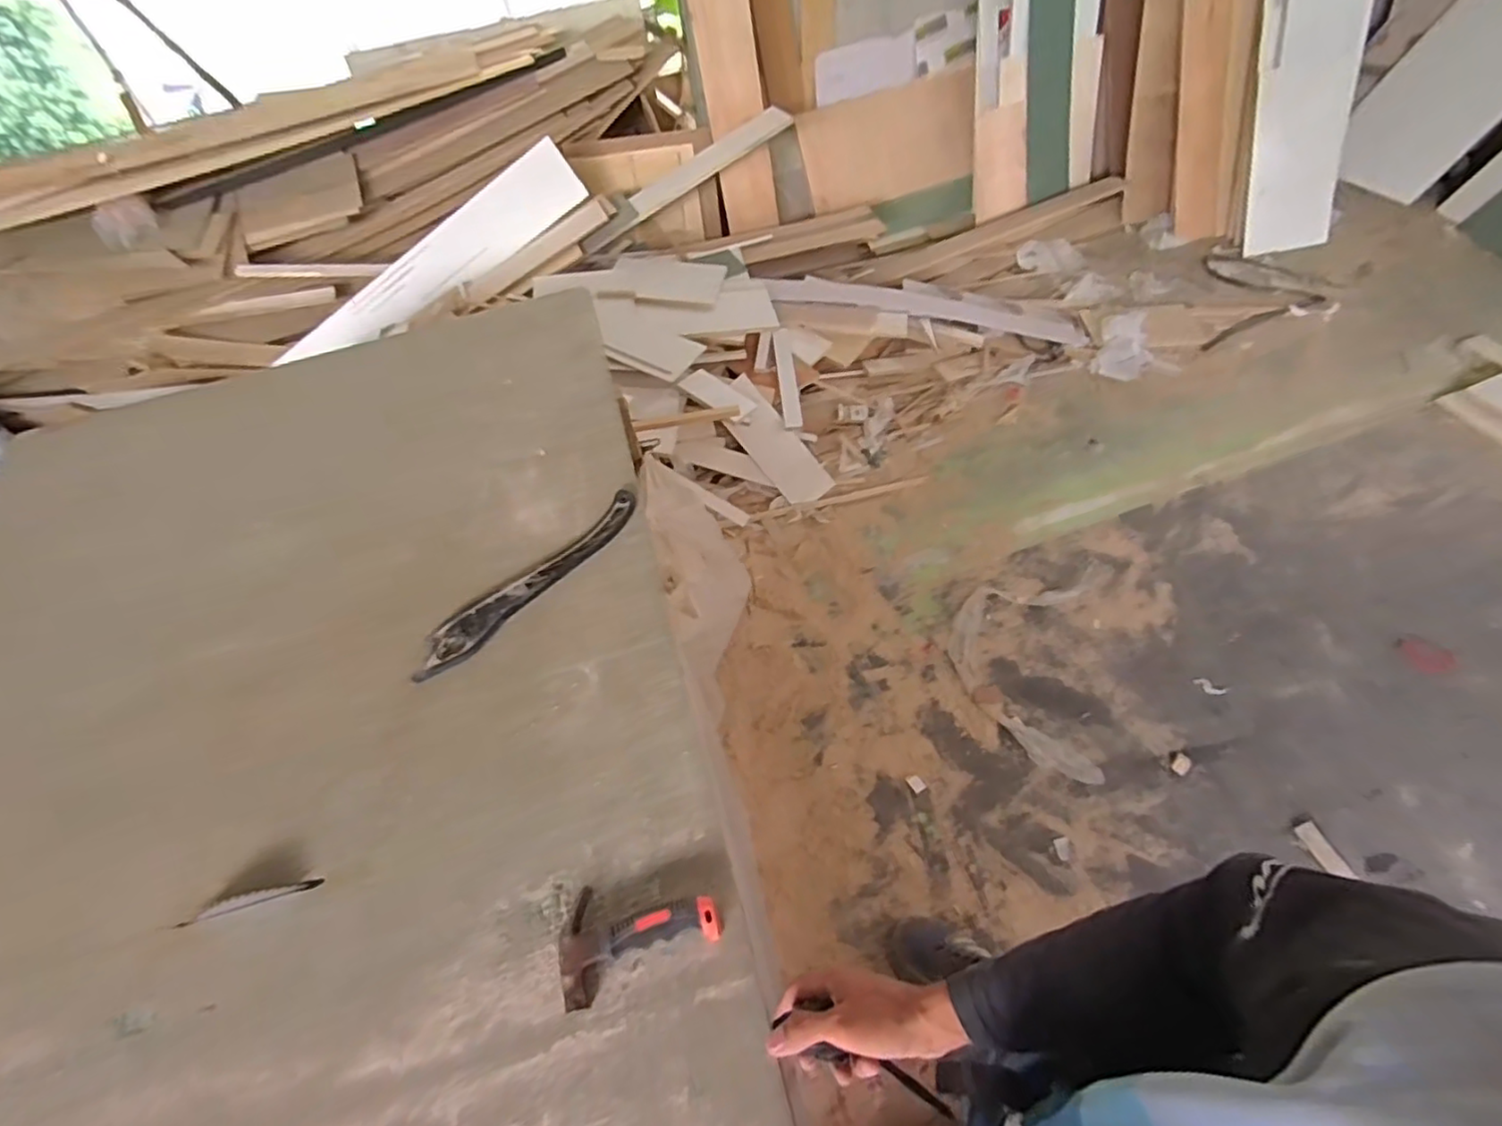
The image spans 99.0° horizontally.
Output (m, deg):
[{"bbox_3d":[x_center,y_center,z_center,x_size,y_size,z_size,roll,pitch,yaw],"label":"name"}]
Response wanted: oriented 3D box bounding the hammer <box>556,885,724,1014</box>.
[{"bbox_3d":[-0.114,0.364,0.644,0.159,0.047,0.095,-17,57,-9],"label":"hammer"}]

